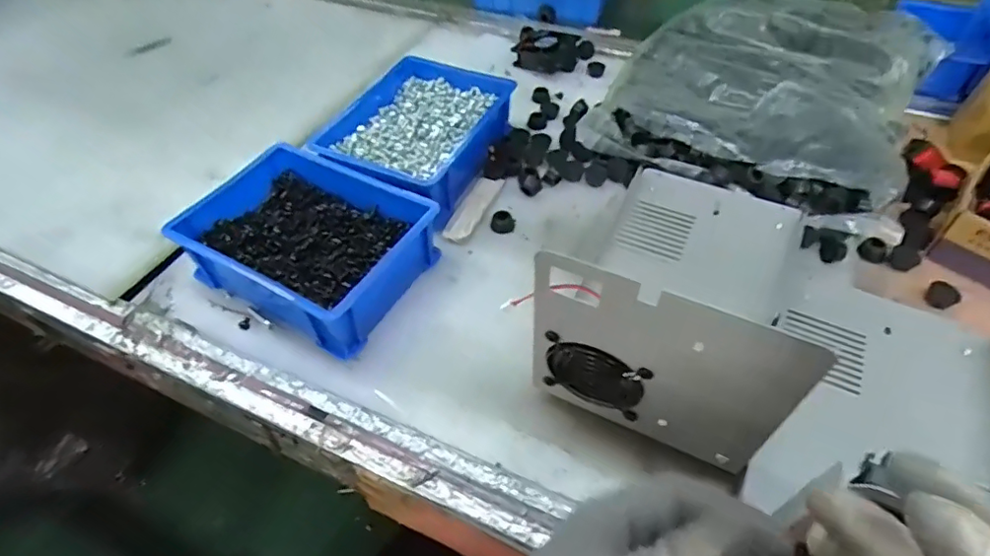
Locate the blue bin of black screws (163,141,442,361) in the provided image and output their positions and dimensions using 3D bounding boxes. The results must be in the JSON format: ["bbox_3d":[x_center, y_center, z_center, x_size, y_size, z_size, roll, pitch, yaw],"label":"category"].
[{"bbox_3d":[-0.161,-0.035,0.506,0.192,0.066,0.147,25,55,22],"label":"blue bin of black screws"}]

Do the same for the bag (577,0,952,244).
[{"bbox_3d":[0.307,-0.235,0.629,0.320,0.085,0.343,21,54,19],"label":"bag"}]

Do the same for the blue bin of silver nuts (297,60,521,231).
[{"bbox_3d":[-0.083,-0.159,0.617,0.156,0.063,0.202,19,53,18],"label":"blue bin of silver nuts"}]

